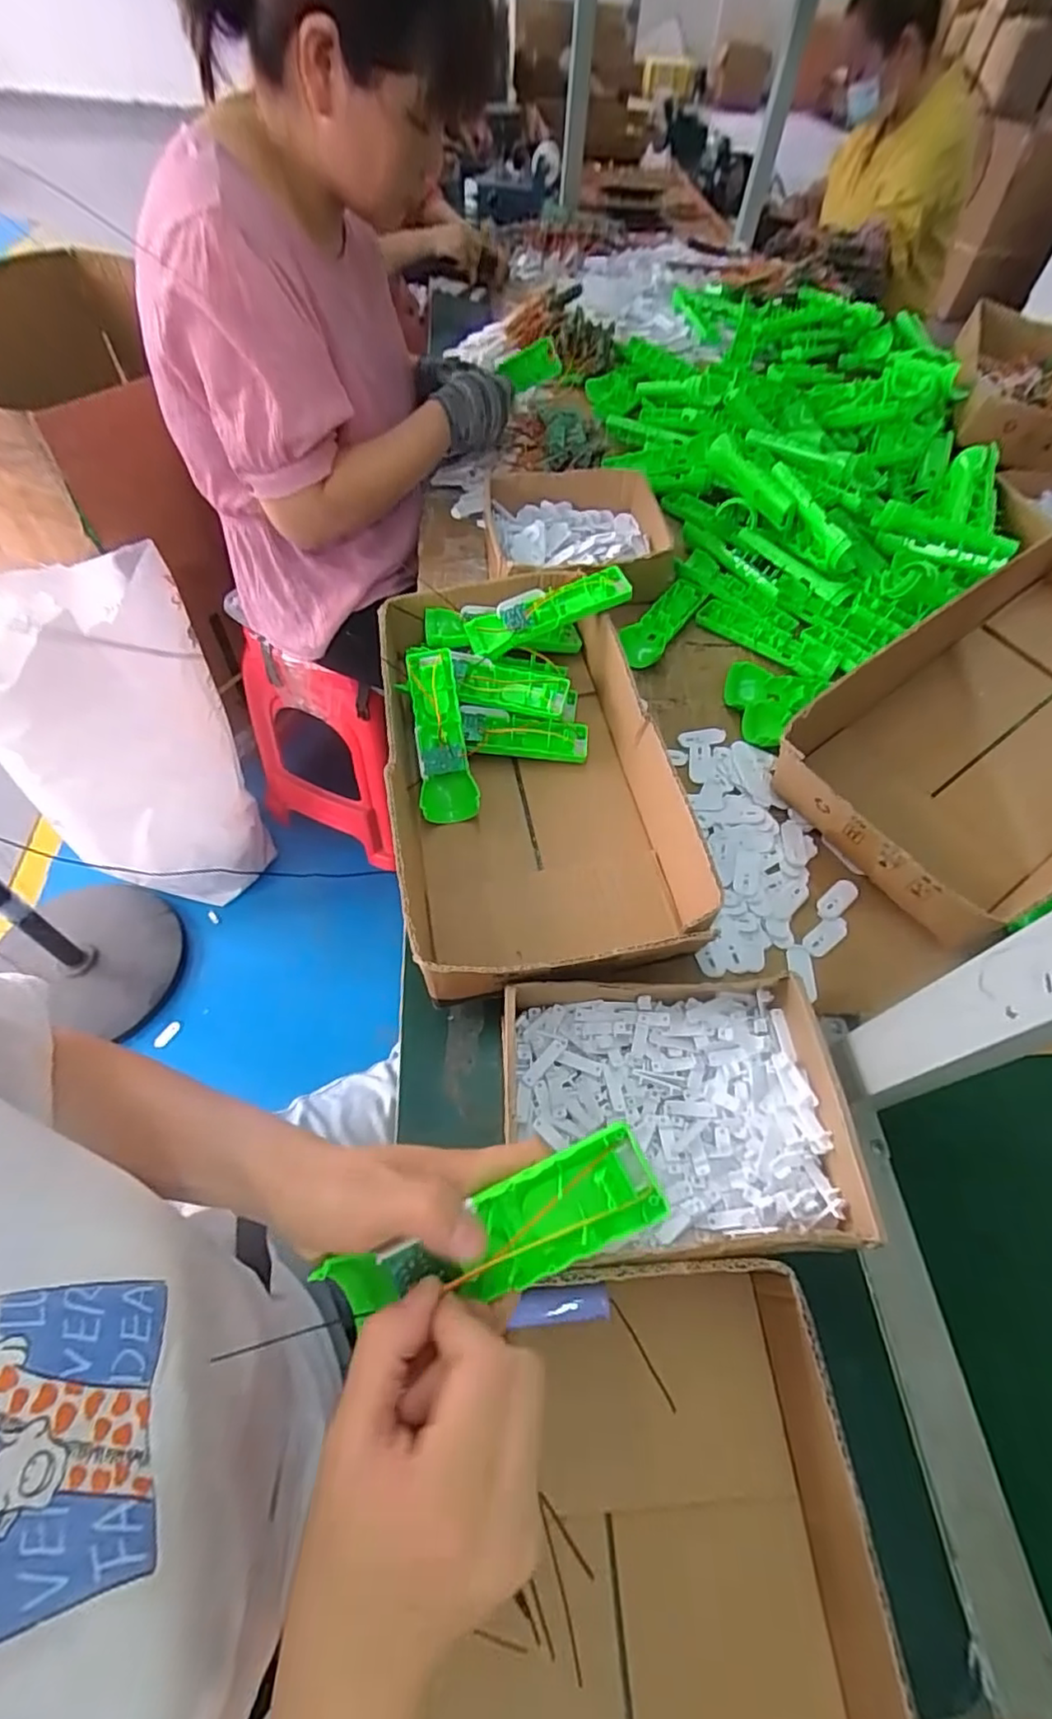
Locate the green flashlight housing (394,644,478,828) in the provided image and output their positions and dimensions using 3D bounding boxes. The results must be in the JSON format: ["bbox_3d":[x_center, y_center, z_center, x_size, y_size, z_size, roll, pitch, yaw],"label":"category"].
[{"bbox_3d":[-0.082,-0.118,0.571,0.049,0.032,0.171,-9,81,-10],"label":"green flashlight housing"}]

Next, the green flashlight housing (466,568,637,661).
[{"bbox_3d":[0.019,-0.243,0.609,0.162,0.031,0.035,-18,58,5],"label":"green flashlight housing"}]

